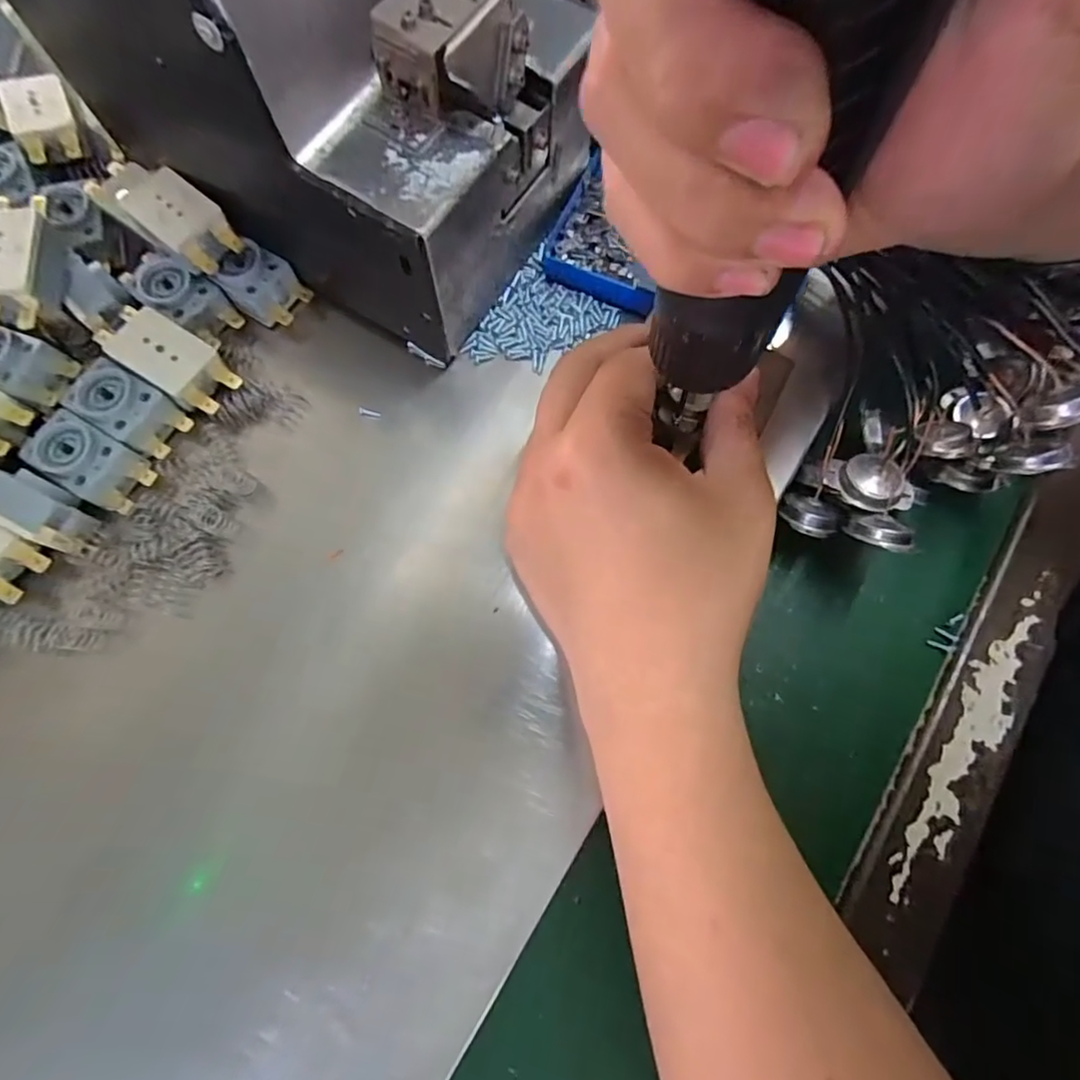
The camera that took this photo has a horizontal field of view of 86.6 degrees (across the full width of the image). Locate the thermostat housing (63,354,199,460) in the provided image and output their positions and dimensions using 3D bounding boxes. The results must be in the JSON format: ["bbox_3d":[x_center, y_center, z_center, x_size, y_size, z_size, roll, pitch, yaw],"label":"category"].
[{"bbox_3d":[-0.175,-0.055,0.243,0.044,0.012,0.026,30,76,6],"label":"thermostat housing"}]

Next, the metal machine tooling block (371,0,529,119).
[{"bbox_3d":[-0.029,-0.167,0.195,0.035,0.030,0.045,31,77,6],"label":"metal machine tooling block"}]

